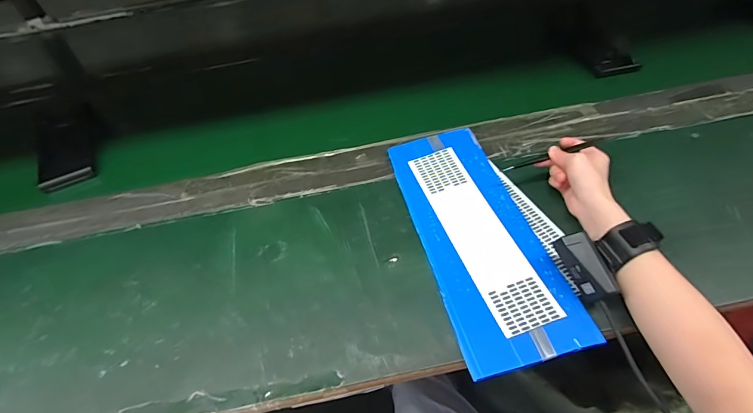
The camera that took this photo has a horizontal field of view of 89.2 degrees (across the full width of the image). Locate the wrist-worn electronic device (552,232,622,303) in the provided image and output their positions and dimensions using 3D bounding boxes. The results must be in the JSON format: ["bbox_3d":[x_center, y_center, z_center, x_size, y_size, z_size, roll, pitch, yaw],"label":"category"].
[{"bbox_3d":[0.212,0.062,0.390,0.028,0.029,0.068,-17,71,-10],"label":"wrist-worn electronic device"}]

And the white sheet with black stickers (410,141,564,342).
[{"bbox_3d":[0.119,0.025,0.460,0.066,0.004,0.263,-19,52,-6],"label":"white sheet with black stickers"}]

